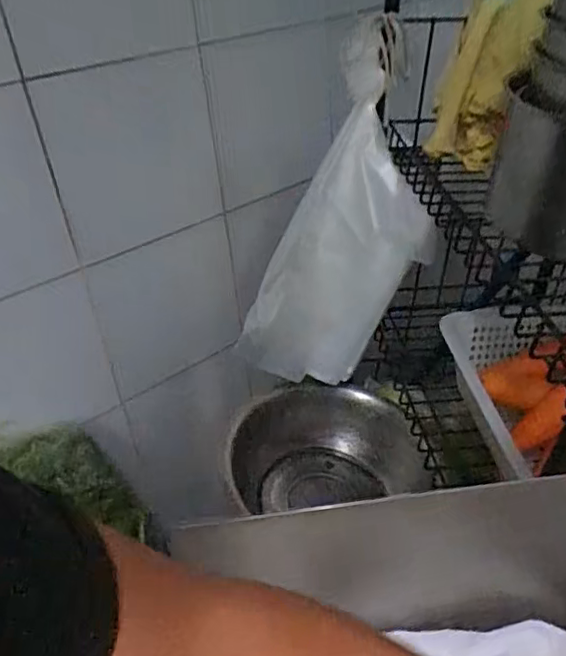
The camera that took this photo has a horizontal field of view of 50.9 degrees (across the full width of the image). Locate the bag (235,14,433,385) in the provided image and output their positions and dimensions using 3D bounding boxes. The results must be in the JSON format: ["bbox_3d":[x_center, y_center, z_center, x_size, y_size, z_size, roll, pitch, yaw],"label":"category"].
[{"bbox_3d":[0.080,-0.120,0.742,0.154,0.455,0.123,3,27,-28],"label":"bag"}]

